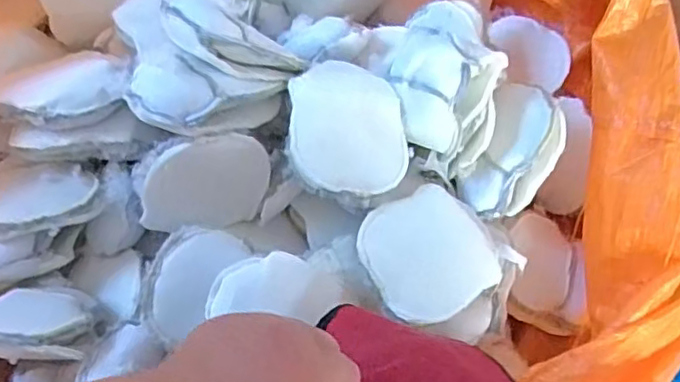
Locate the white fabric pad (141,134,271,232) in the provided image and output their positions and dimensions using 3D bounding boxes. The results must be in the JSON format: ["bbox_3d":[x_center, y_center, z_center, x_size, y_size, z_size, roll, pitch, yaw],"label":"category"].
[{"bbox_3d":[-0.153,-0.006,0.717,0.139,0.129,0.013,-7,41,-25],"label":"white fabric pad"}]

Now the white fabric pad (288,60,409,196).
[{"bbox_3d":[0.010,-0.079,0.731,0.138,0.019,0.163,3,80,-19],"label":"white fabric pad"}]

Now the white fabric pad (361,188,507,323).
[{"bbox_3d":[0.103,0.071,0.716,0.148,0.034,0.141,-28,68,-16],"label":"white fabric pad"}]

